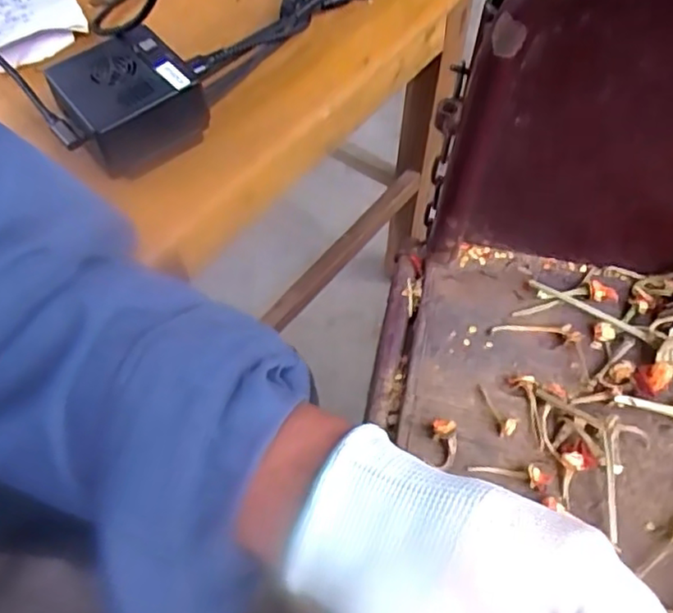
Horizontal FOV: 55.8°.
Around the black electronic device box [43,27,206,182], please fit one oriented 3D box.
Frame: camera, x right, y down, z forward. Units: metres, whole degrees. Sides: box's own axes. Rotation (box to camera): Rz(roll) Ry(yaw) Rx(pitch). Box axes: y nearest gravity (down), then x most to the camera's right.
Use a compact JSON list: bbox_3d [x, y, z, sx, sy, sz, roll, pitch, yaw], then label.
[{"bbox_3d":[-0.136,-0.135,0.421,0.079,0.043,0.080,-38,67,-19],"label":"black electronic device box"}]

